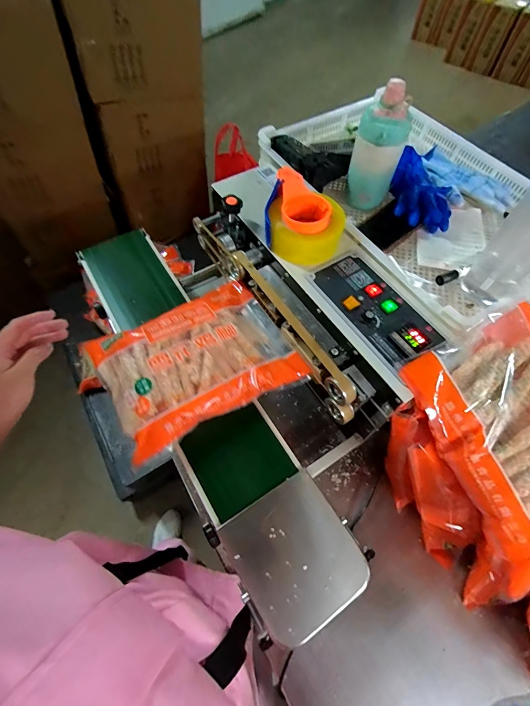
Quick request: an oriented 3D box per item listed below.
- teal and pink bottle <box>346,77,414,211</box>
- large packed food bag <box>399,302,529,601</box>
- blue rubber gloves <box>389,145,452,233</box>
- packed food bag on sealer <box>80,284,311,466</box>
[{"bbox_3d":[0.201,-0.359,0.599,0.085,0.171,0.079,17,62,9],"label":"teal and pink bottle"},{"bbox_3d":[0.323,0.108,0.423,0.203,0.048,0.299,-24,74,1],"label":"large packed food bag"},{"bbox_3d":[0.311,-0.319,0.659,0.114,0.049,0.184,8,61,4],"label":"blue rubber gloves"},{"bbox_3d":[-0.108,0.004,0.531,0.287,0.058,0.209,-28,67,-15],"label":"packed food bag on sealer"}]

